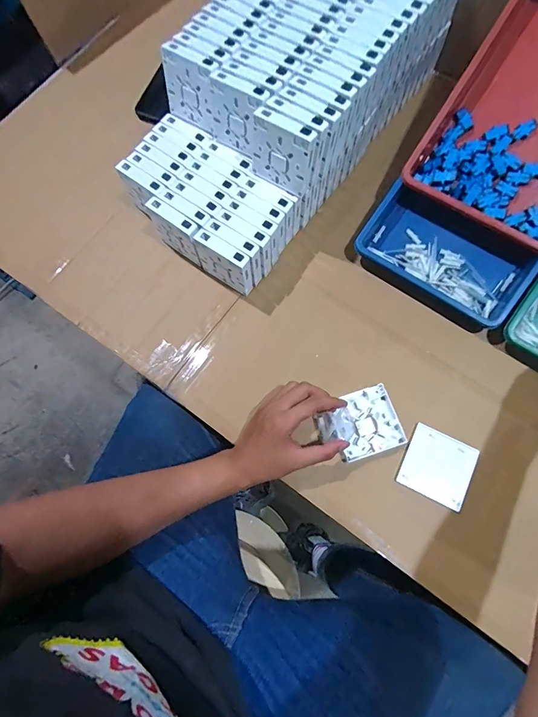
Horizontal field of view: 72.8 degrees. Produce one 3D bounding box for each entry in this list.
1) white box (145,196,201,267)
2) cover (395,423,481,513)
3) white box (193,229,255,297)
[{"bbox_3d":[-0.142,-0.192,0.562,0.092,0.090,0.025,35,78,11],"label":"white box"},{"bbox_3d":[0.226,0.144,0.490,0.088,0.007,0.087,26,77,9],"label":"cover"},{"bbox_3d":[-0.066,-0.139,0.543,0.086,0.082,0.026,33,78,10],"label":"white box"}]

